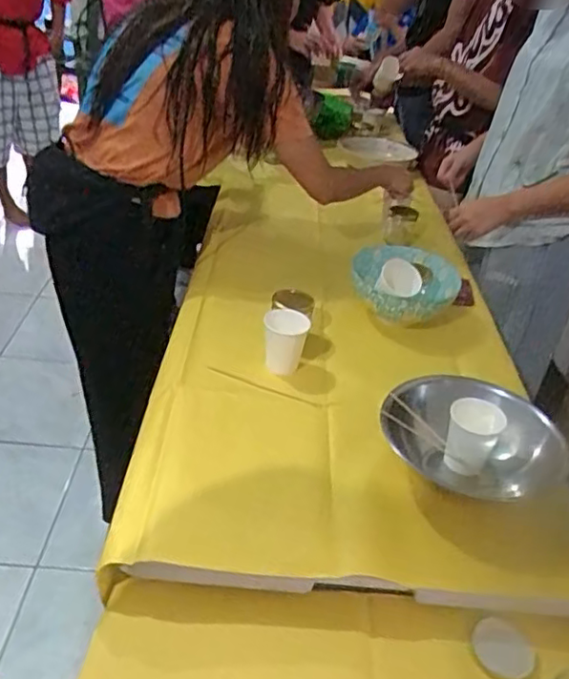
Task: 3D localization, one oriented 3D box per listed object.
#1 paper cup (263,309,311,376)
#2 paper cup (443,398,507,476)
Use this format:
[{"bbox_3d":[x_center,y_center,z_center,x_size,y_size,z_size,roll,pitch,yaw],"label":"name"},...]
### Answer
[{"bbox_3d":[0.001,0.001,1.004,0.068,0.089,0.077,-1,35,-10],"label":"paper cup"},{"bbox_3d":[0.260,0.135,0.865,0.073,0.086,0.074,18,36,16],"label":"paper cup"}]

